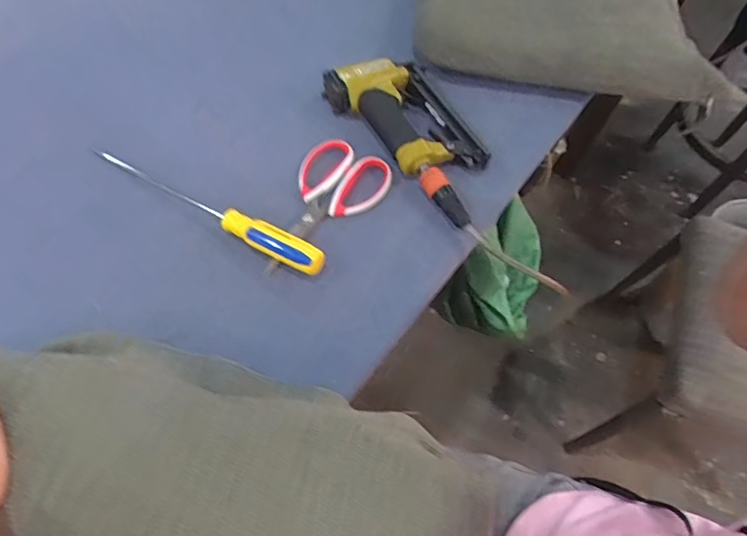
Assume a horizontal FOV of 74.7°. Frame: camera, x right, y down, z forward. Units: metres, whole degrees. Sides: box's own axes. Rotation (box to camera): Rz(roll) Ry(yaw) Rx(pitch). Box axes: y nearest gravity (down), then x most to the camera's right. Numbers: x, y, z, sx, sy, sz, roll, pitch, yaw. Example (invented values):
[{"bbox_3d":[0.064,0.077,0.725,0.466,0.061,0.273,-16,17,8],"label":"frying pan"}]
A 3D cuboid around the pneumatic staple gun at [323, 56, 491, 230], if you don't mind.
[{"bbox_3d":[0.064,-0.177,0.597,0.126,0.051,0.248,-34,68,-22],"label":"pneumatic staple gun"}]

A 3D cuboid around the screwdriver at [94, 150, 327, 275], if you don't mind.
[{"bbox_3d":[-0.175,-0.064,0.524,0.287,0.028,0.031,31,61,13],"label":"screwdriver"}]

